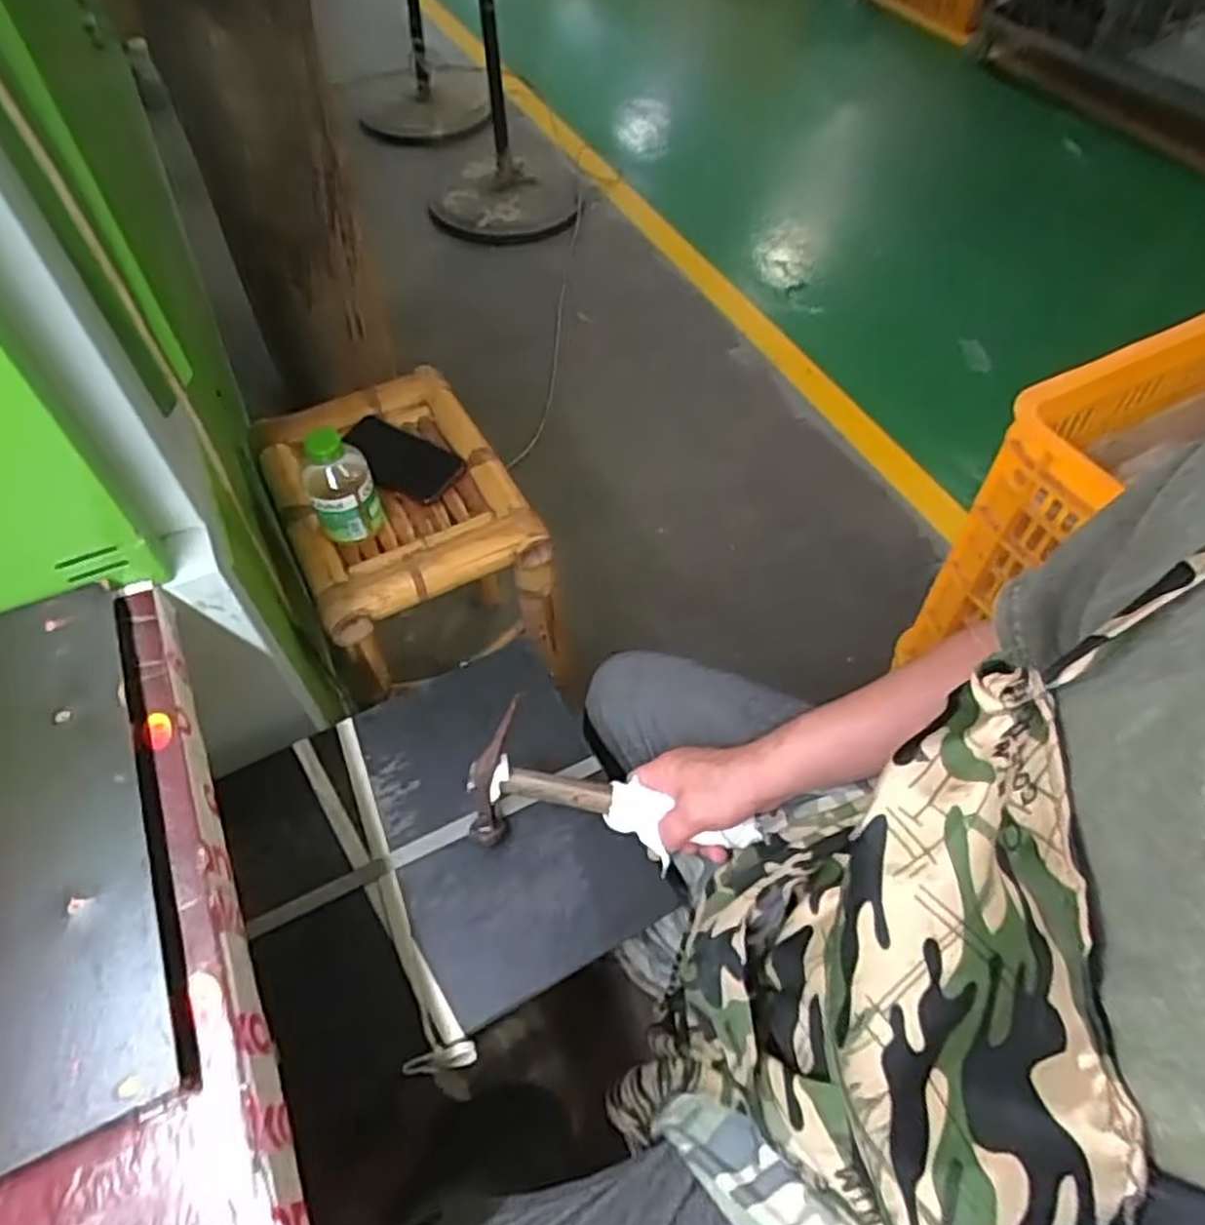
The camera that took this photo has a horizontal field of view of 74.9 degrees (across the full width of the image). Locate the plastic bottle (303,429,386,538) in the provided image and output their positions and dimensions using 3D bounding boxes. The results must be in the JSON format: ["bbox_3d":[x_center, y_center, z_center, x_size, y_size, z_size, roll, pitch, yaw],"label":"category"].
[{"bbox_3d":[-0.282,-0.138,0.847,0.071,0.131,0.060,-21,58,-15],"label":"plastic bottle"}]

